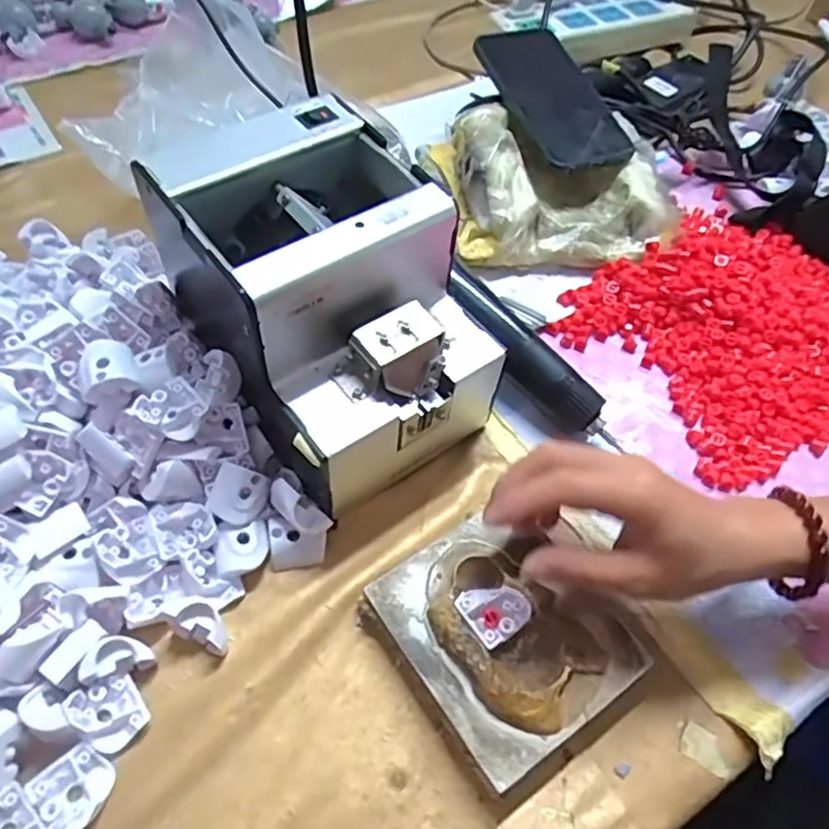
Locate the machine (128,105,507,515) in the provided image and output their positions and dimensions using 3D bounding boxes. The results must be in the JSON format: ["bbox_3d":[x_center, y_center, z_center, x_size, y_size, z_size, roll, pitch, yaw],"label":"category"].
[{"bbox_3d":[-0.048,-0.062,0.397,0.136,0.141,0.181,-30,62,-22],"label":"machine"}]

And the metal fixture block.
[{"bbox_3d":[0.051,0.111,0.352,0.111,0.032,0.115,-30,61,-22],"label":"metal fixture block"}]

